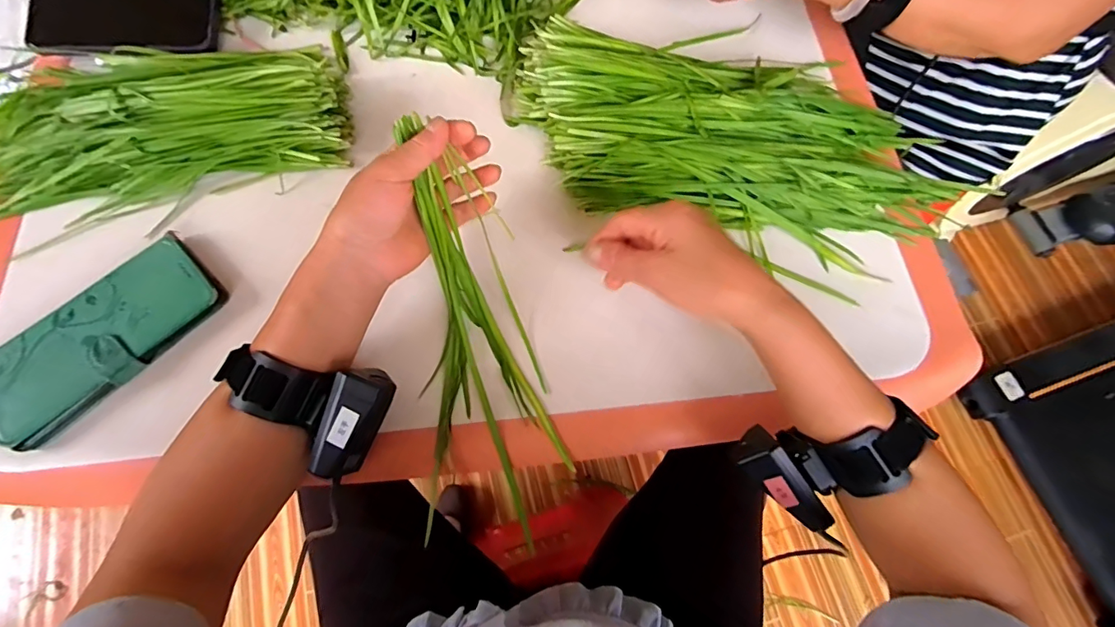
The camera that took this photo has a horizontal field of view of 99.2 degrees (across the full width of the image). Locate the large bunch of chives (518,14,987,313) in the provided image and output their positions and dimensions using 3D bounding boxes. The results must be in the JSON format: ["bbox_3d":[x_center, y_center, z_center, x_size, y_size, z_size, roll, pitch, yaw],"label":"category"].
[{"bbox_3d":[0.151,-0.145,0.414,0.383,0.049,0.181,21,72,5],"label":"large bunch of chives"}]

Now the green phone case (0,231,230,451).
[{"bbox_3d":[-0.336,0.017,0.353,0.076,0.024,0.163,41,75,12],"label":"green phone case"}]

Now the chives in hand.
[{"bbox_3d":[-0.071,0.014,0.342,0.099,0.050,0.294,-15,87,-7],"label":"chives in hand"}]

